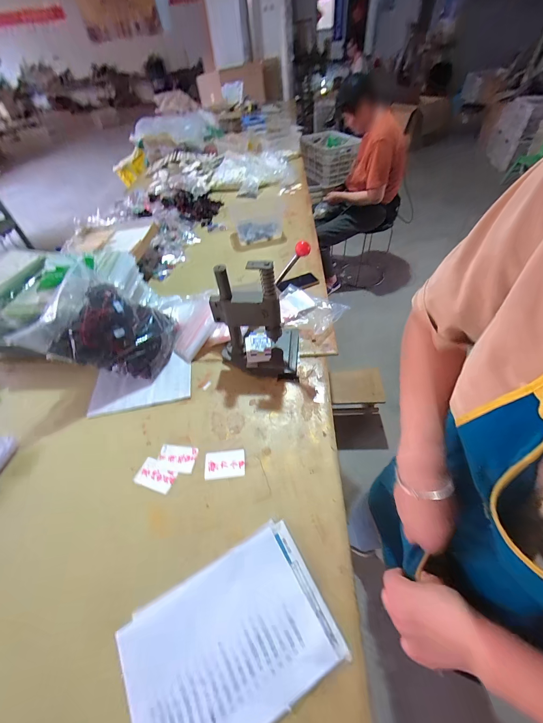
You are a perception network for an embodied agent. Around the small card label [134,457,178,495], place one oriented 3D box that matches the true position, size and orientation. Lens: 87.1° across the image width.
[{"bbox_3d":[-0.262,0.259,0.652,0.090,0.004,0.058,12,56,16],"label":"small card label"}]

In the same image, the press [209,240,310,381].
[{"bbox_3d":[-0.033,-0.120,0.756,0.230,0.303,0.169,8,50,12],"label":"press"}]

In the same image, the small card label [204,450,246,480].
[{"bbox_3d":[-0.107,0.235,0.654,0.090,0.004,0.060,-6,57,-1],"label":"small card label"}]

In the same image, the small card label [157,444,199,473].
[{"bbox_3d":[-0.223,0.228,0.673,0.095,0.006,0.062,2,50,8],"label":"small card label"}]

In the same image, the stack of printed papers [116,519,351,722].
[{"bbox_3d":[-0.064,0.444,0.460,0.309,0.020,0.214,-26,52,-17],"label":"stack of printed papers"}]

